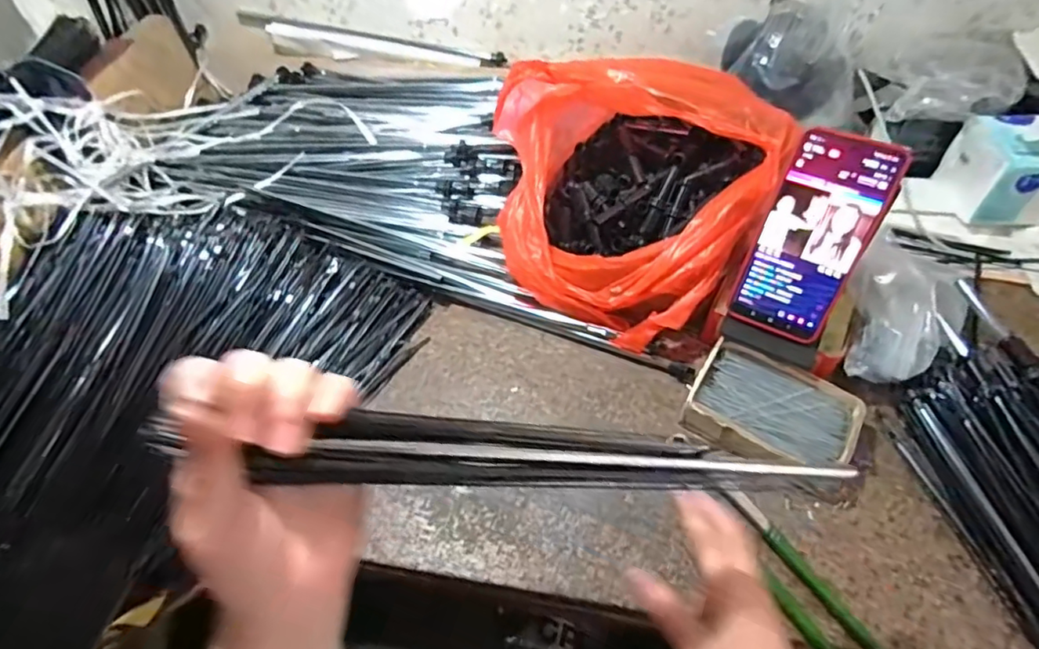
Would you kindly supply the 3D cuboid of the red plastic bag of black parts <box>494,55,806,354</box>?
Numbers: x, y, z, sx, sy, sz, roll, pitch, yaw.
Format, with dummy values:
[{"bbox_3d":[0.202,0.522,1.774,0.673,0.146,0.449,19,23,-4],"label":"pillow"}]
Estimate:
[{"bbox_3d":[0.103,-0.153,0.547,0.272,0.173,0.263,29,59,25],"label":"red plastic bag of black parts"}]

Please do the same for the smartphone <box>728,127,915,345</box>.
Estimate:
[{"bbox_3d":[0.235,-0.067,0.446,0.078,0.164,0.005,24,28,21],"label":"smartphone"}]

